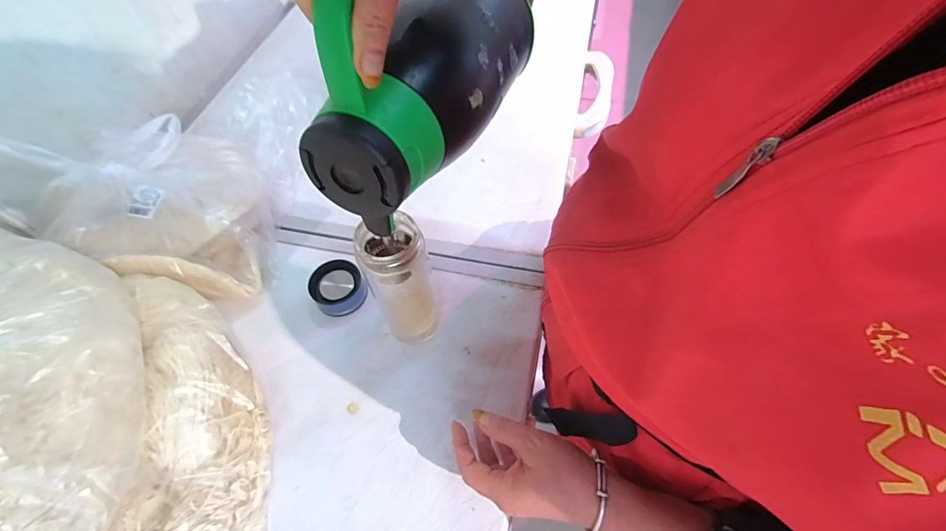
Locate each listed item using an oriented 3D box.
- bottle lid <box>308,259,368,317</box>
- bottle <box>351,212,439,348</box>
[{"bbox_3d":[-0.172,0.028,0.529,0.063,0.033,0.065,-1,59,2],"label":"bottle lid"},{"bbox_3d":[-0.075,0.019,0.447,0.069,0.178,0.066,-1,59,2],"label":"bottle"}]

